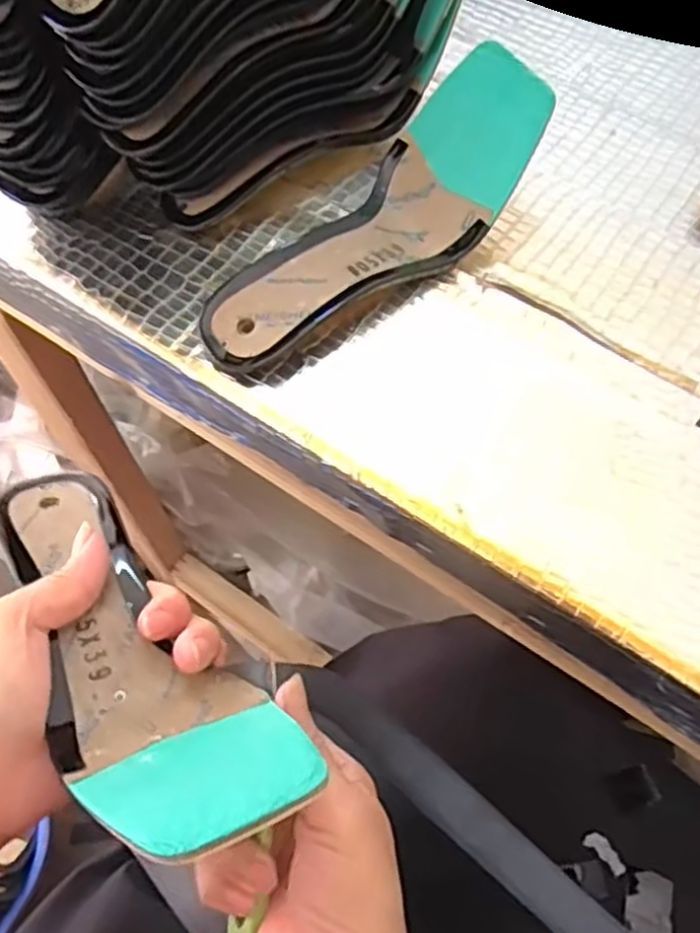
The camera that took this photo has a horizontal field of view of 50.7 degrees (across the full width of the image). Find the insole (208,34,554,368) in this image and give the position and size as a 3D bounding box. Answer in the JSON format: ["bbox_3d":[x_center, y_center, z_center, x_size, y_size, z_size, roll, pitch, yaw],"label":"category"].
[{"bbox_3d":[0.017,-0.137,0.407,0.077,0.068,0.222,40,69,18],"label":"insole"}]

